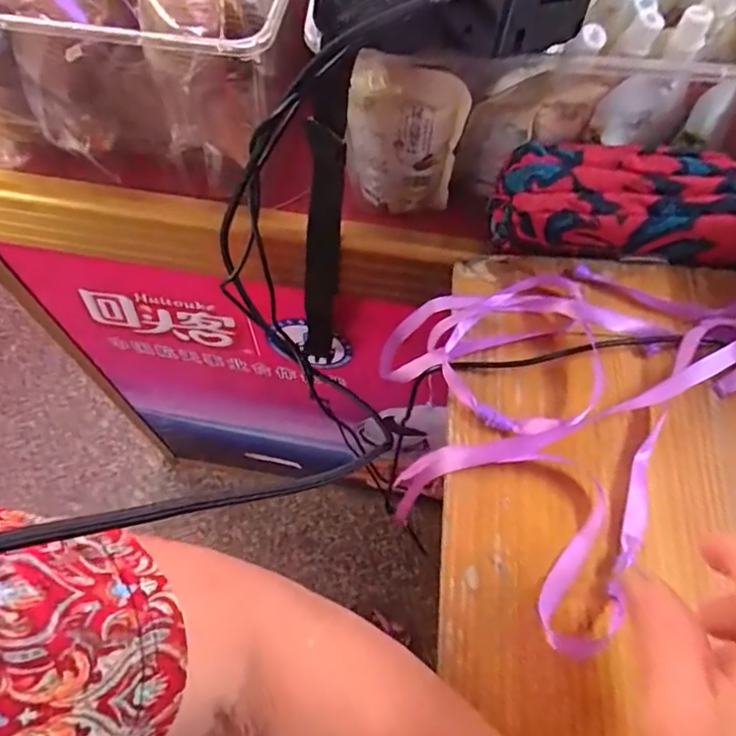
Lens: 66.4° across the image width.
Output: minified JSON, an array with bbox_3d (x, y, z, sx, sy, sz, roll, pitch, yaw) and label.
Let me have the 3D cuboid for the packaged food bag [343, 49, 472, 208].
[{"bbox_3d":[0.023,-0.152,0.376,0.074,0.120,0.017,13,63,5],"label":"packaged food bag"}]

